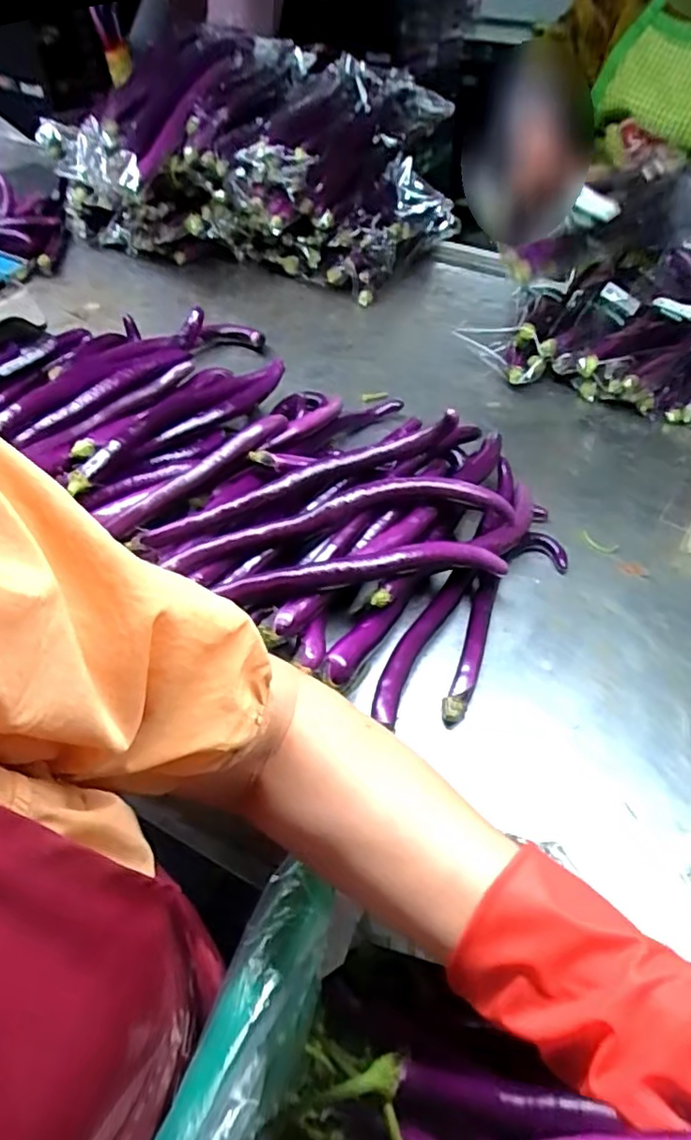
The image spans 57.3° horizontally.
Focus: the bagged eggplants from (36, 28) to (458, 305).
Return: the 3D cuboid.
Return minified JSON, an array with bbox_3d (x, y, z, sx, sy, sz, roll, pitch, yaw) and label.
[{"bbox_3d":[-0.175,-0.743,1.158,0.694,0.274,0.453,11,49,8],"label":"bagged eggplants"}]

